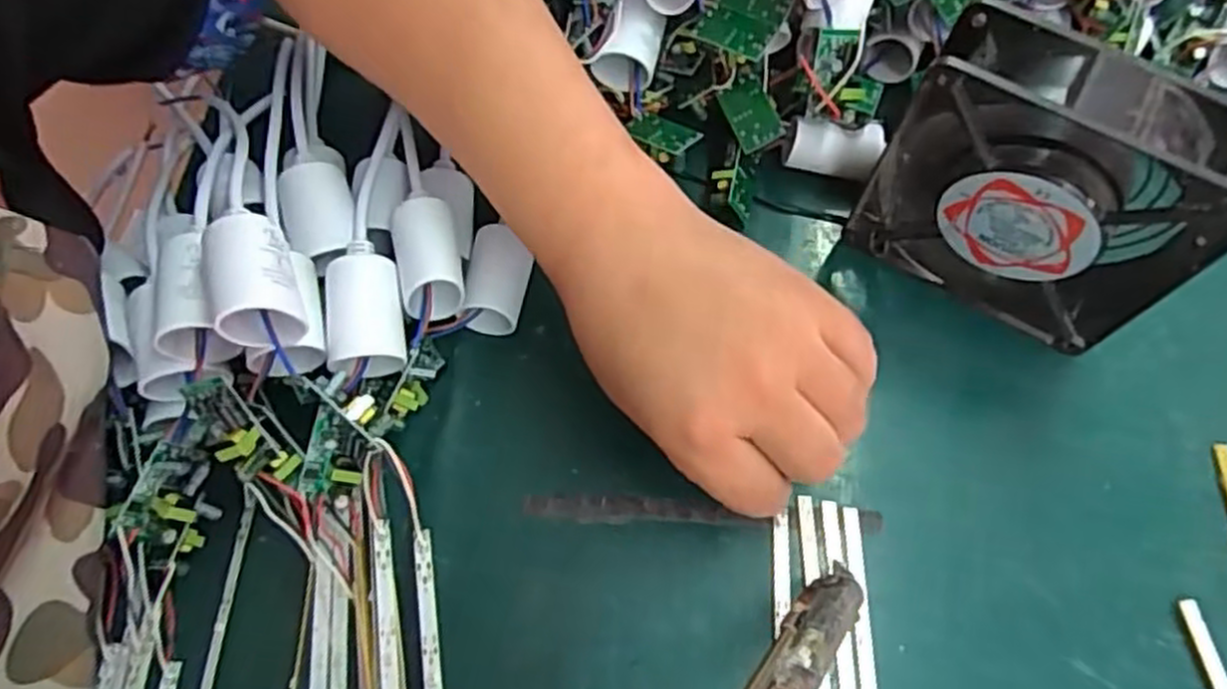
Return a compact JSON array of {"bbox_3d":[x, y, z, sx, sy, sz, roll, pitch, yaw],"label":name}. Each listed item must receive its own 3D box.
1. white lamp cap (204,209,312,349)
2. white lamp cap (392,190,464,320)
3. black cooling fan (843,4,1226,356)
[{"bbox_3d":[-0.125,-0.025,0.274,0.026,0.023,0.045,-15,68,-7],"label":"white lamp cap"},{"bbox_3d":[-0.075,-0.037,0.320,0.025,0.025,0.045,-10,67,-5],"label":"white lamp cap"},{"bbox_3d":[0.170,-0.061,0.318,0.117,0.120,0.040,28,69,11],"label":"black cooling fan"}]

